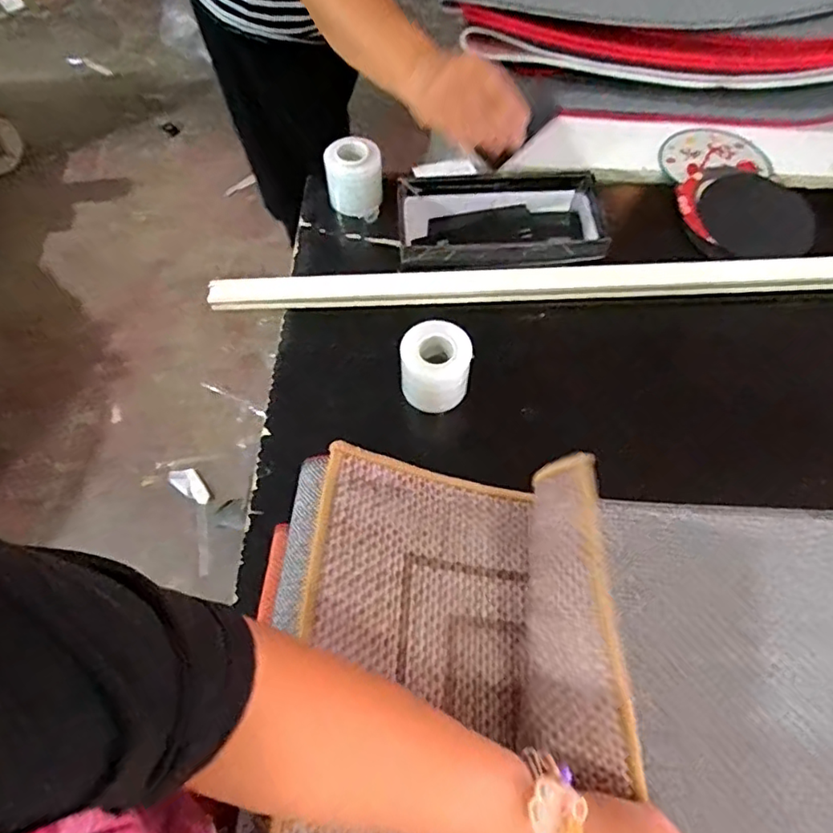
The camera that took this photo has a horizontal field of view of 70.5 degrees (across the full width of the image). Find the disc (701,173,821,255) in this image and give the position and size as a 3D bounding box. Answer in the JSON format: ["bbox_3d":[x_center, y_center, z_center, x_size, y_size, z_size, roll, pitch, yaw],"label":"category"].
[{"bbox_3d":[0.410,-0.249,0.710,0.134,0.010,0.134,0,61,1],"label":"disc"}]

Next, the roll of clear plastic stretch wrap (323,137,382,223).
[{"bbox_3d":[-0.074,-0.278,0.696,0.062,0.076,0.054,4,61,3],"label":"roll of clear plastic stretch wrap"}]

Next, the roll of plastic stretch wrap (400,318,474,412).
[{"bbox_3d":[0.019,-0.047,0.561,0.063,0.066,0.060,0,61,1],"label":"roll of plastic stretch wrap"}]

